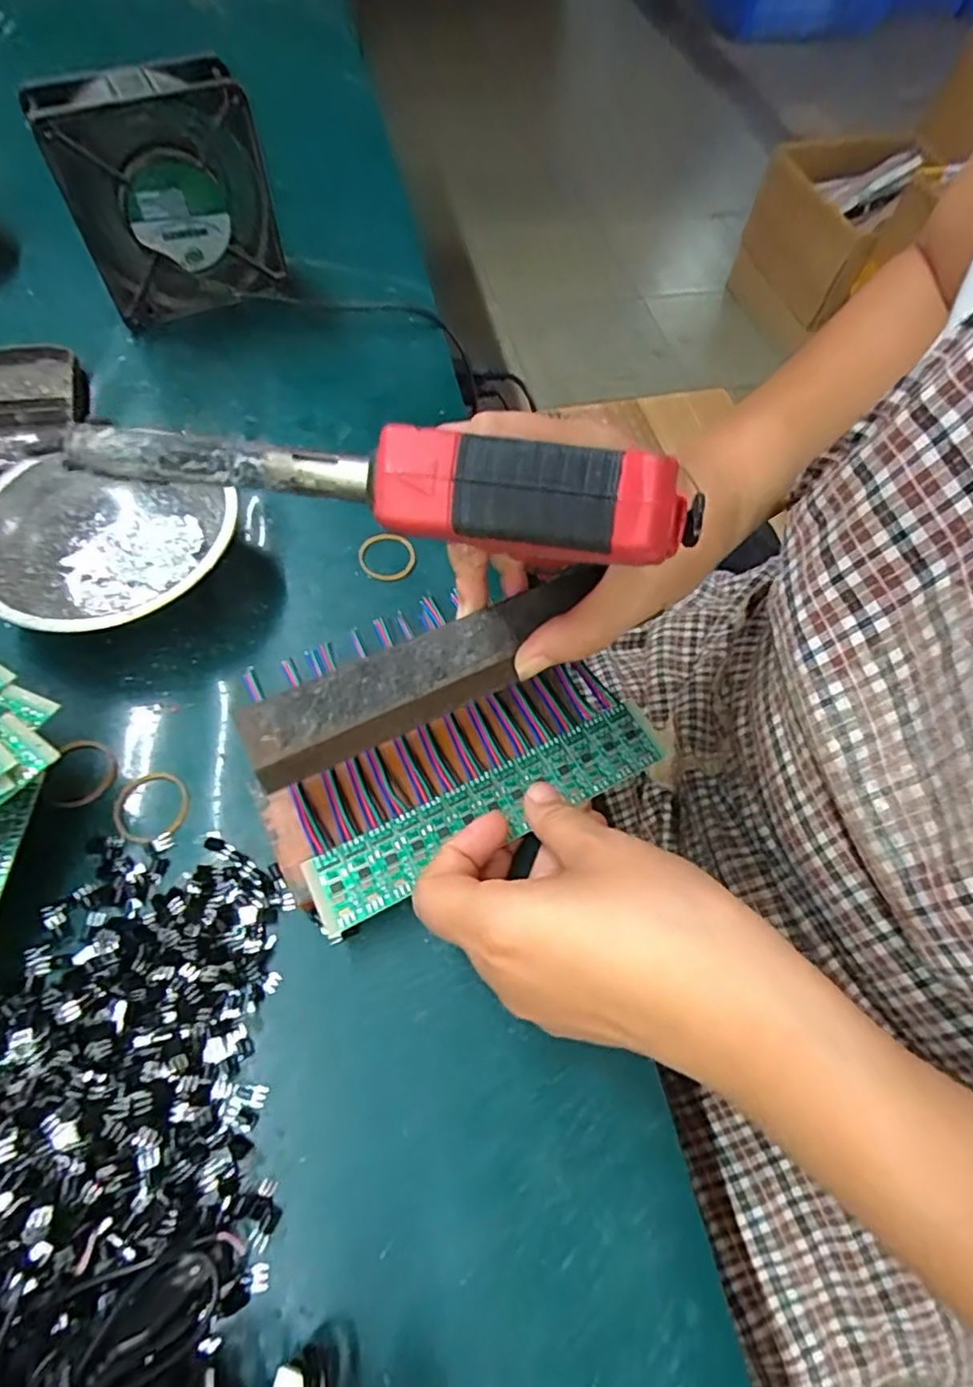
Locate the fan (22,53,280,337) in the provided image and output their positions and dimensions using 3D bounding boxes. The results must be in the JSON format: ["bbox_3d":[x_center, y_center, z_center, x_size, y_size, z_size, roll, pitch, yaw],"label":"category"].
[{"bbox_3d":[-0.198,-0.314,0.399,0.120,0.120,0.046,-19,65,-14],"label":"fan"}]

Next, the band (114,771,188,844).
[{"bbox_3d":[-0.151,0.050,0.282,0.032,0.004,0.032,2,62,-3],"label":"band"}]

